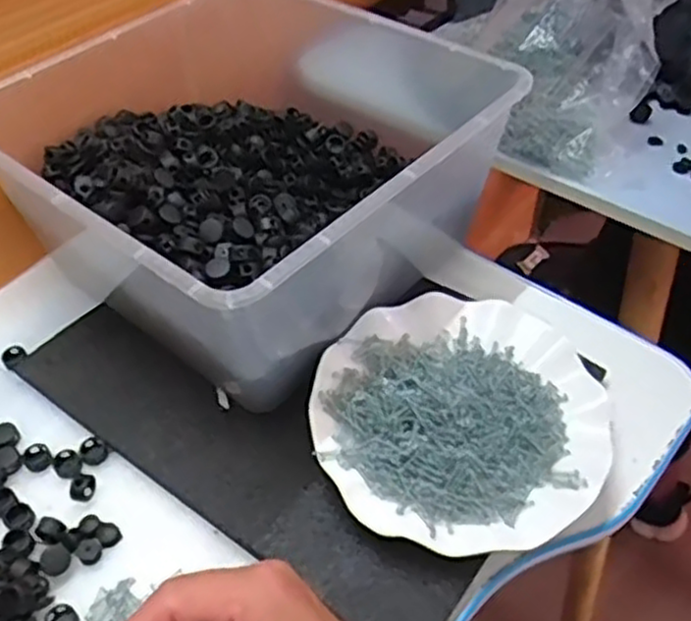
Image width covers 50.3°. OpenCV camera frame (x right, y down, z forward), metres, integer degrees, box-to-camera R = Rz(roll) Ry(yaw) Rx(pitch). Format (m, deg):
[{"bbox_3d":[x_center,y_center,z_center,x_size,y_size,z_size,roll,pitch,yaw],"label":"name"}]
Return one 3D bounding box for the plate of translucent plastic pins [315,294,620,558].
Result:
[{"bbox_3d":[0.073,0.062,0.465,0.181,0.020,0.175,-1,47,1],"label":"plate of translucent plastic pins"}]

